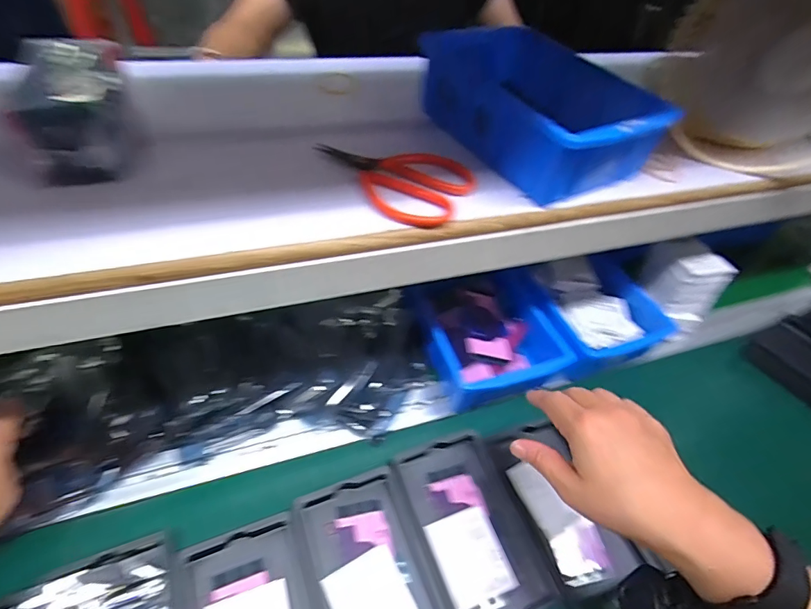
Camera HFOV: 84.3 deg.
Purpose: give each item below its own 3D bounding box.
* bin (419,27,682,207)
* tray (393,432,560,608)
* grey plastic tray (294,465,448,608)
[{"bbox_3d":[0.115,-0.170,0.399,0.127,0.065,0.190,-22,54,-24],"label":"bin"},{"bbox_3d":[0.058,0.201,0.406,0.094,0.022,0.156,-14,51,-19],"label":"tray"},{"bbox_3d":[-0.027,0.223,0.367,0.093,0.014,0.158,-15,51,-19],"label":"grey plastic tray"}]

